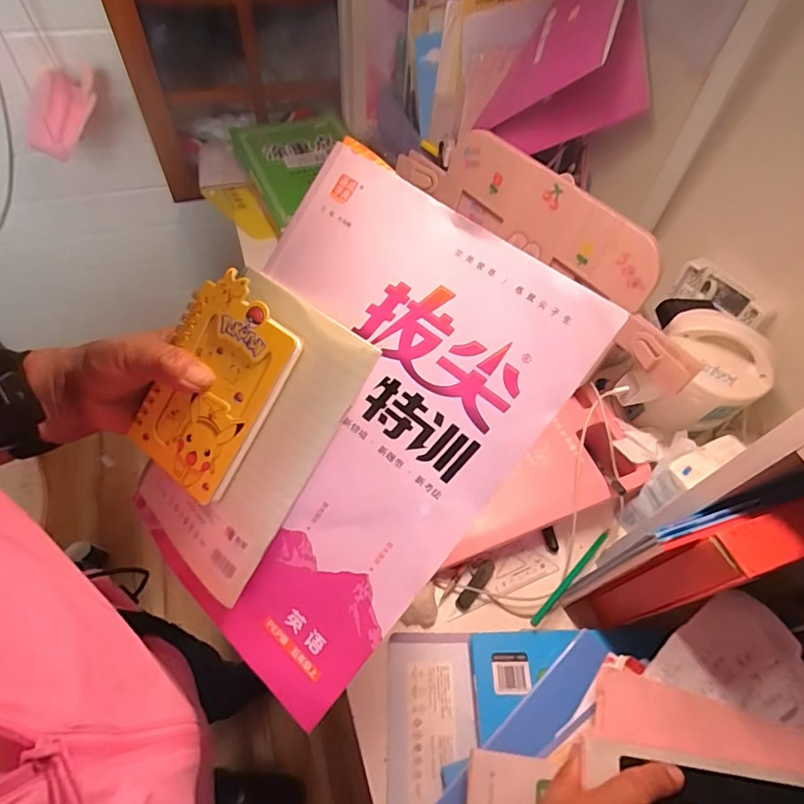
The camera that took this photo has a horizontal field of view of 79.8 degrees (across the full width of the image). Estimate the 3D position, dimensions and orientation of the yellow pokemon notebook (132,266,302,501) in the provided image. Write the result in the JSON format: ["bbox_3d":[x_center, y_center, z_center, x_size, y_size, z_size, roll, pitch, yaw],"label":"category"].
[{"bbox_3d":[-0.120,-0.011,0.307,0.086,0.009,0.128,33,98,21],"label":"yellow pokemon notebook"}]

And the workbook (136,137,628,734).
[{"bbox_3d":[-0.041,0.015,0.296,0.199,0.020,0.293,38,100,19],"label":"workbook"}]

